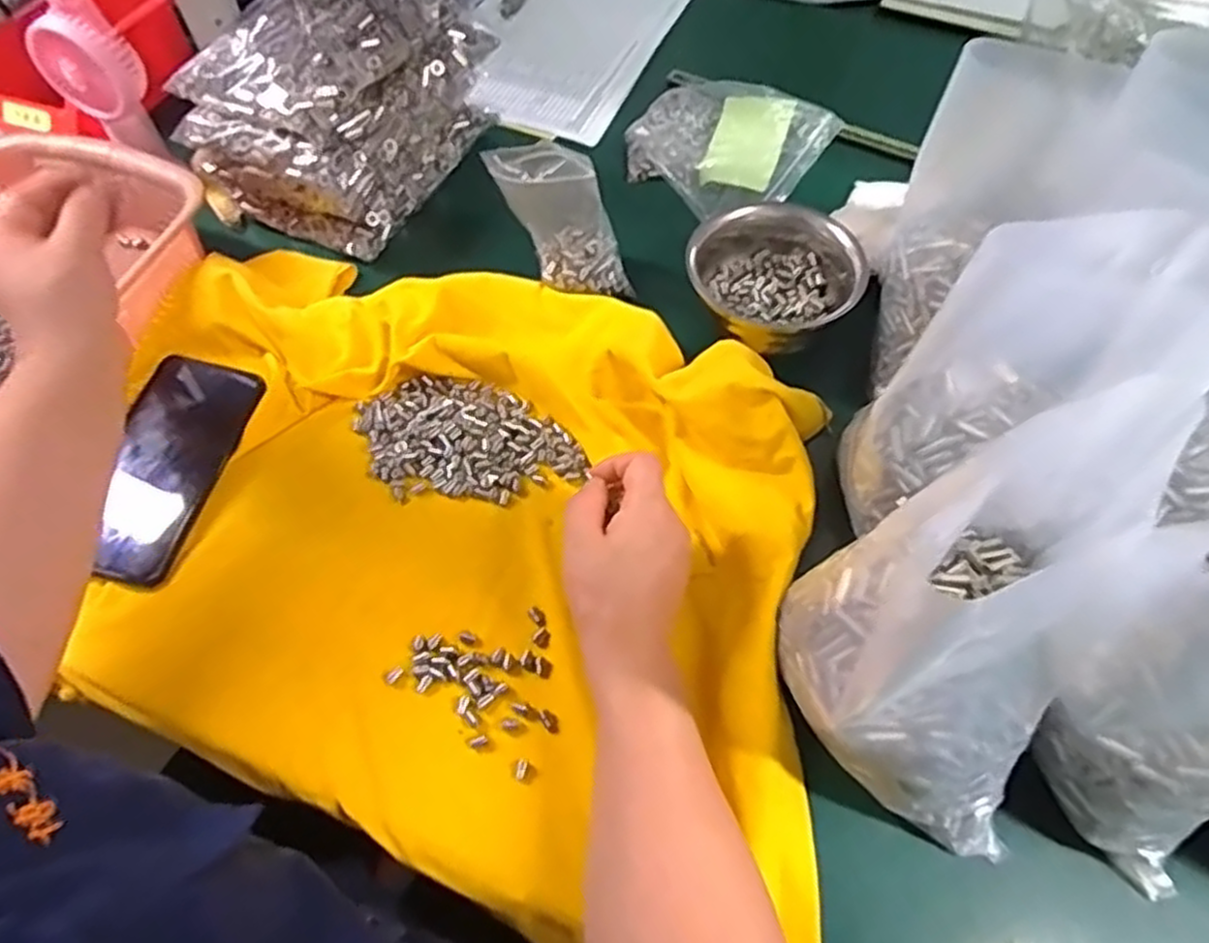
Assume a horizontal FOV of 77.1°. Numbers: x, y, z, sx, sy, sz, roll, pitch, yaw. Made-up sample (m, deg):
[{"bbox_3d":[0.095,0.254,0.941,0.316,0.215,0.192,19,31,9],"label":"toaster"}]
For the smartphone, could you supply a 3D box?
[{"bbox_3d":[-0.295,-0.007,0.514,0.078,0.016,0.167,11,62,2],"label":"smartphone"}]

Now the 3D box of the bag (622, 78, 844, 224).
[{"bbox_3d":[0.106,-0.296,0.681,0.163,0.023,0.135,36,81,25],"label":"bag"}]

